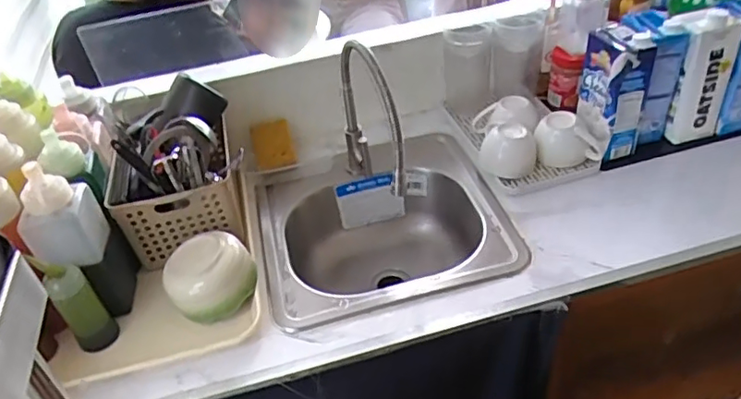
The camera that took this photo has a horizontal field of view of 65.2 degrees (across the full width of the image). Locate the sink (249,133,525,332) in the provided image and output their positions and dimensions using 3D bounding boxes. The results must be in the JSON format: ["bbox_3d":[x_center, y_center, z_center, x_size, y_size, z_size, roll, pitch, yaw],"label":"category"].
[{"bbox_3d":[0.022,0.076,0.987,0.379,0.168,0.370,-13,39,-7],"label":"sink"}]

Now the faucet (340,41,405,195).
[{"bbox_3d":[0.001,-0.108,0.893,0.055,0.253,0.222,-14,39,-9],"label":"faucet"}]

